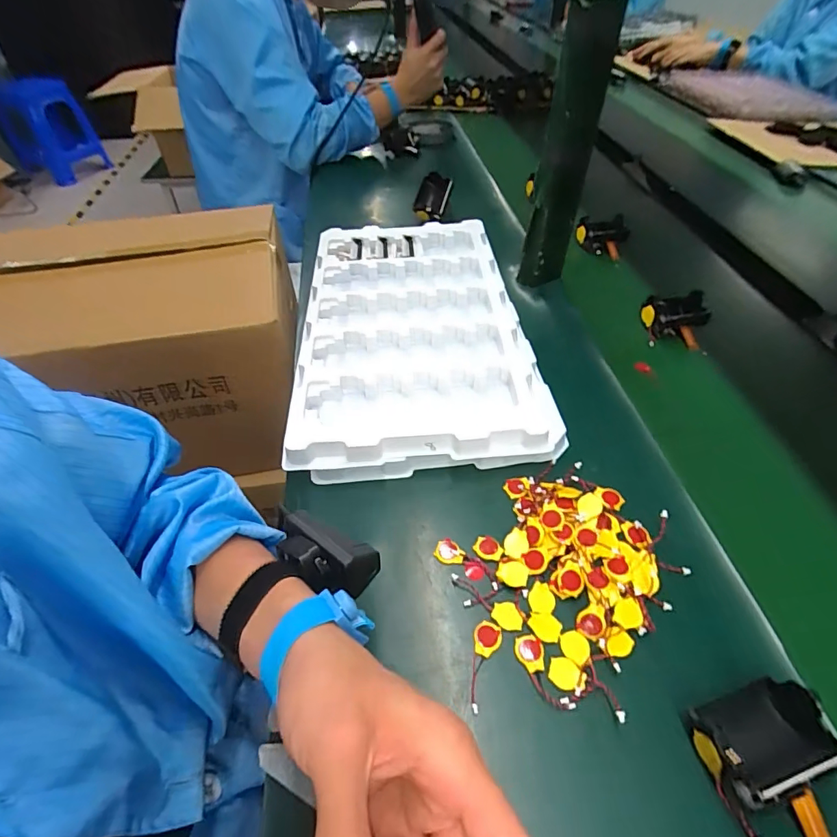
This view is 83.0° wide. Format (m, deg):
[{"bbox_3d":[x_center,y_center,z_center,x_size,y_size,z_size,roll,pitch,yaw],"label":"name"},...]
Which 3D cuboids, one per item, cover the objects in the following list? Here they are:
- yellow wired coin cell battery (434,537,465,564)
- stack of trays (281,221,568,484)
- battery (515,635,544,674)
[{"bbox_3d":[0.026,0.112,0.394,0.025,0.004,0.019,39,77,26],"label":"yellow wired coin cell battery"},{"bbox_3d":[-0.003,-0.113,0.571,0.260,0.050,0.414,-3,47,-2],"label":"stack of trays"},{"bbox_3d":[0.080,0.167,0.337,0.019,0.004,0.025,0,47,1],"label":"battery"}]

